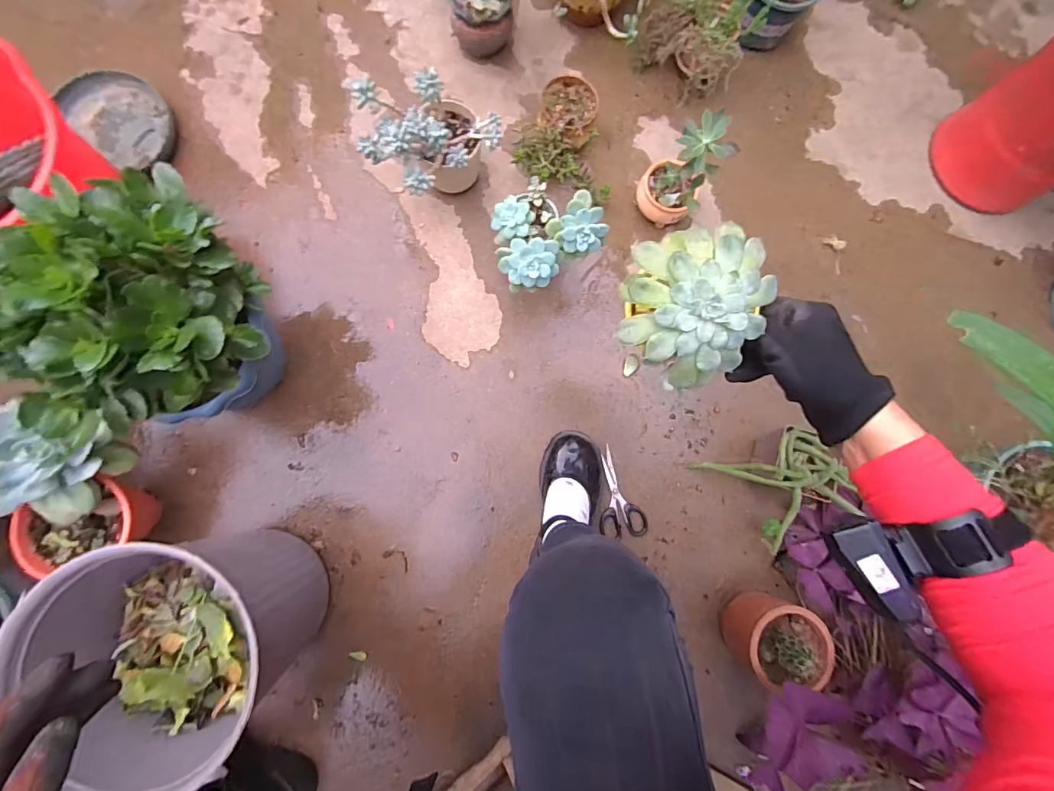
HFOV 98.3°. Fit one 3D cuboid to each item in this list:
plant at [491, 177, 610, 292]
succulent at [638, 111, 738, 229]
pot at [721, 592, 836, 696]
[{"bbox_3d":[0.019,-0.245,0.670,0.152,0.072,0.139,0,83,-4],"label":"plant"},{"bbox_3d":[0.240,-0.342,0.718,0.095,0.202,0.092,31,82,0],"label":"succulent"},{"bbox_3d":[0.374,0.365,0.688,0.105,0.120,0.110,0,83,-4],"label":"pot"}]

